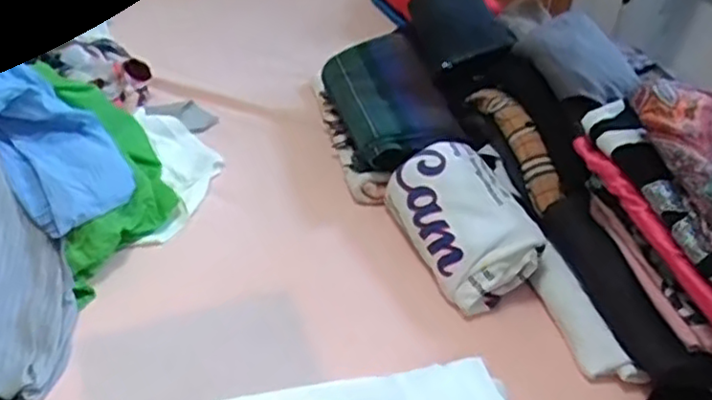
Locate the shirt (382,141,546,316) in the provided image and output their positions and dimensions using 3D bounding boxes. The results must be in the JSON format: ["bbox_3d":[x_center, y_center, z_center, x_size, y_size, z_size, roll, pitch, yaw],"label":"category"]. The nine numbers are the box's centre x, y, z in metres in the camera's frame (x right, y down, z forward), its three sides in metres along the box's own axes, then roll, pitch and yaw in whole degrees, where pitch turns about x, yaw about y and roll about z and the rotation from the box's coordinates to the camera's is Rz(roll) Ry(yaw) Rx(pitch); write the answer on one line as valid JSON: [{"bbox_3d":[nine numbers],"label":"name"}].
[{"bbox_3d":[0.153,0.026,0.956,0.143,0.094,0.241,-13,42,-23],"label":"shirt"}]

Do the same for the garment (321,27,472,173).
[{"bbox_3d":[0.050,-0.155,1.141,0.173,0.112,0.304,-11,42,-21],"label":"garment"}]

